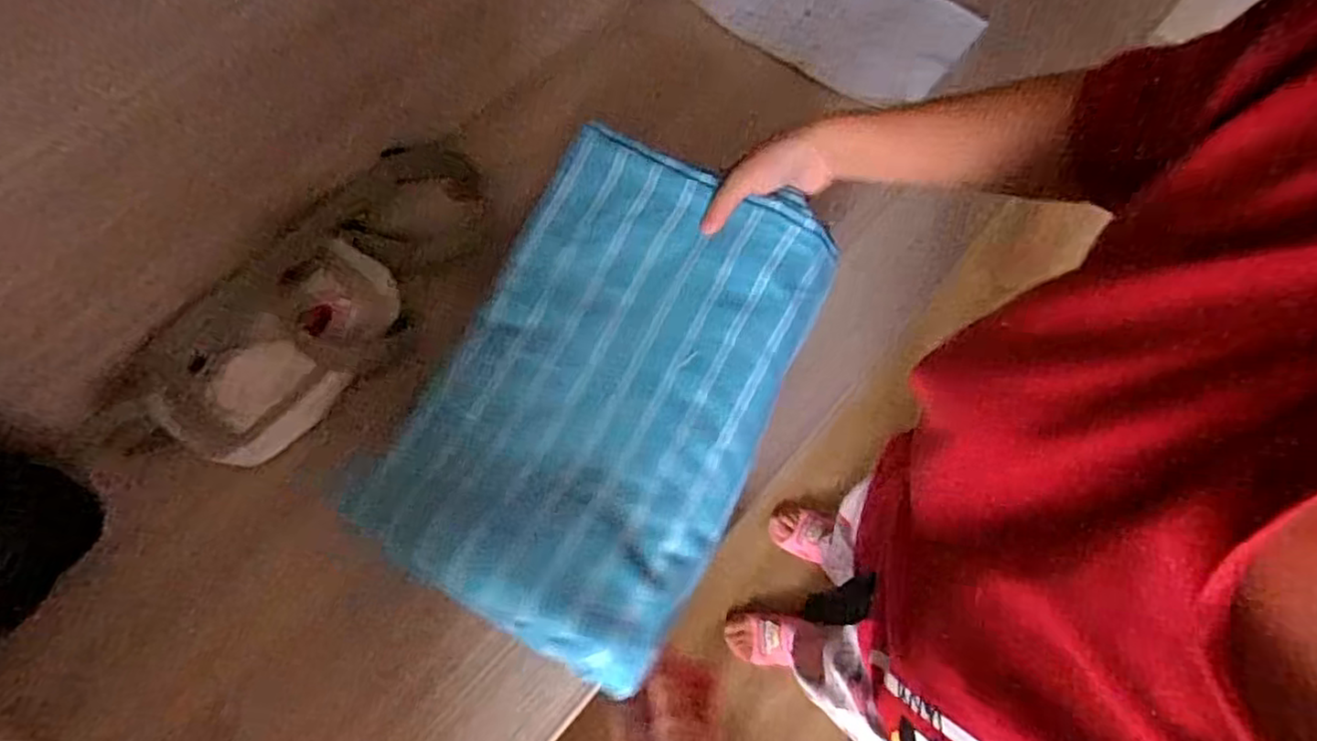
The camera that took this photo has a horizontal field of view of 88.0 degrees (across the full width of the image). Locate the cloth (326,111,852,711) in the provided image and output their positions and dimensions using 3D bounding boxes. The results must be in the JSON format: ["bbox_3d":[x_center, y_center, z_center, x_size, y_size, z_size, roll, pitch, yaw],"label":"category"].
[{"bbox_3d":[-0.043,0.008,0.530,0.256,0.080,0.369,27,69,10],"label":"cloth"}]

